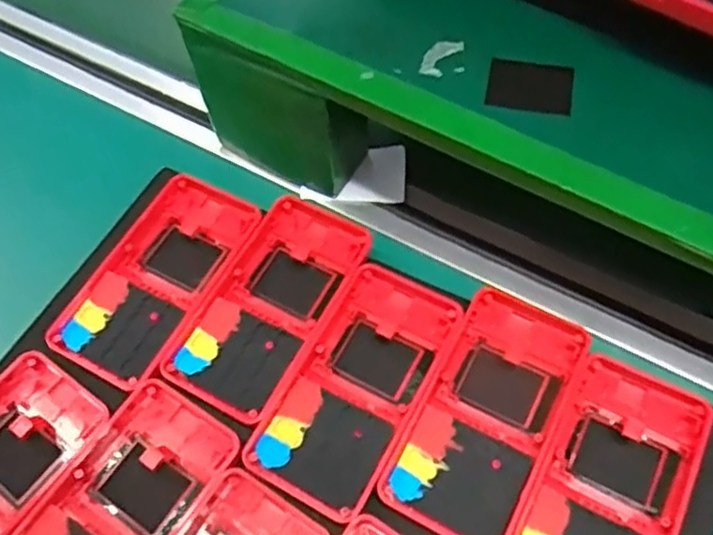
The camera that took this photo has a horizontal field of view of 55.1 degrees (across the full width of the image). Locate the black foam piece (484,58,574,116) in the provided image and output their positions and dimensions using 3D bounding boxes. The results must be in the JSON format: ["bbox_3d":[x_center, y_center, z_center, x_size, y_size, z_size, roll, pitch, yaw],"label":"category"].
[{"bbox_3d":[0.082,-0.086,0.323,0.039,0.004,0.031,11,59,7],"label":"black foam piece"}]

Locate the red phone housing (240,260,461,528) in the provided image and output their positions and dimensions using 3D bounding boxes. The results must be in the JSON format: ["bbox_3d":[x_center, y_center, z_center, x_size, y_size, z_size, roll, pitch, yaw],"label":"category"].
[{"bbox_3d":[0.002,0.055,0.339,0.061,0.011,0.126,27,63,16],"label":"red phone housing"}]

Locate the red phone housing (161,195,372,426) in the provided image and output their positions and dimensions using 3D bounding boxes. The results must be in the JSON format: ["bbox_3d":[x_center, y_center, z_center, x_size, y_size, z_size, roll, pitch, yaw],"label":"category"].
[{"bbox_3d":[-0.043,0.016,0.364,0.062,0.011,0.128,25,62,15],"label":"red phone housing"}]

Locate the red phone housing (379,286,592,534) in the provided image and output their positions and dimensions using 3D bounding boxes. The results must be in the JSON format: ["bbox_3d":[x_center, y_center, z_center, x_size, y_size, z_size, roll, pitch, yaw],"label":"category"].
[{"bbox_3d":[0.064,0.069,0.330,0.060,0.011,0.124,25,62,15],"label":"red phone housing"}]

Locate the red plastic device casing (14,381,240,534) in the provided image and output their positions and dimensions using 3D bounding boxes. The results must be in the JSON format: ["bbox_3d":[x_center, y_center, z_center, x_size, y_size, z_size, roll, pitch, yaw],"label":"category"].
[{"bbox_3d":[-0.111,0.114,0.309,0.062,0.008,0.123,30,64,17],"label":"red plastic device casing"}]

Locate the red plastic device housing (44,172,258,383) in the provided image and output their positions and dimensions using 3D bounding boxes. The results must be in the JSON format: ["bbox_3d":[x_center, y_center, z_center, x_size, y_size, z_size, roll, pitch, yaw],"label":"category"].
[{"bbox_3d":[-0.106,0.002,0.375,0.063,0.009,0.125,24,62,14],"label":"red plastic device housing"}]

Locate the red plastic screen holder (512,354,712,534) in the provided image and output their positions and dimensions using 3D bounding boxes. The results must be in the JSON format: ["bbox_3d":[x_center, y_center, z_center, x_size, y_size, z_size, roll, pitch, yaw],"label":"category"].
[{"bbox_3d":[0.113,0.103,0.310,0.062,0.015,0.120,27,63,16],"label":"red plastic screen holder"}]

